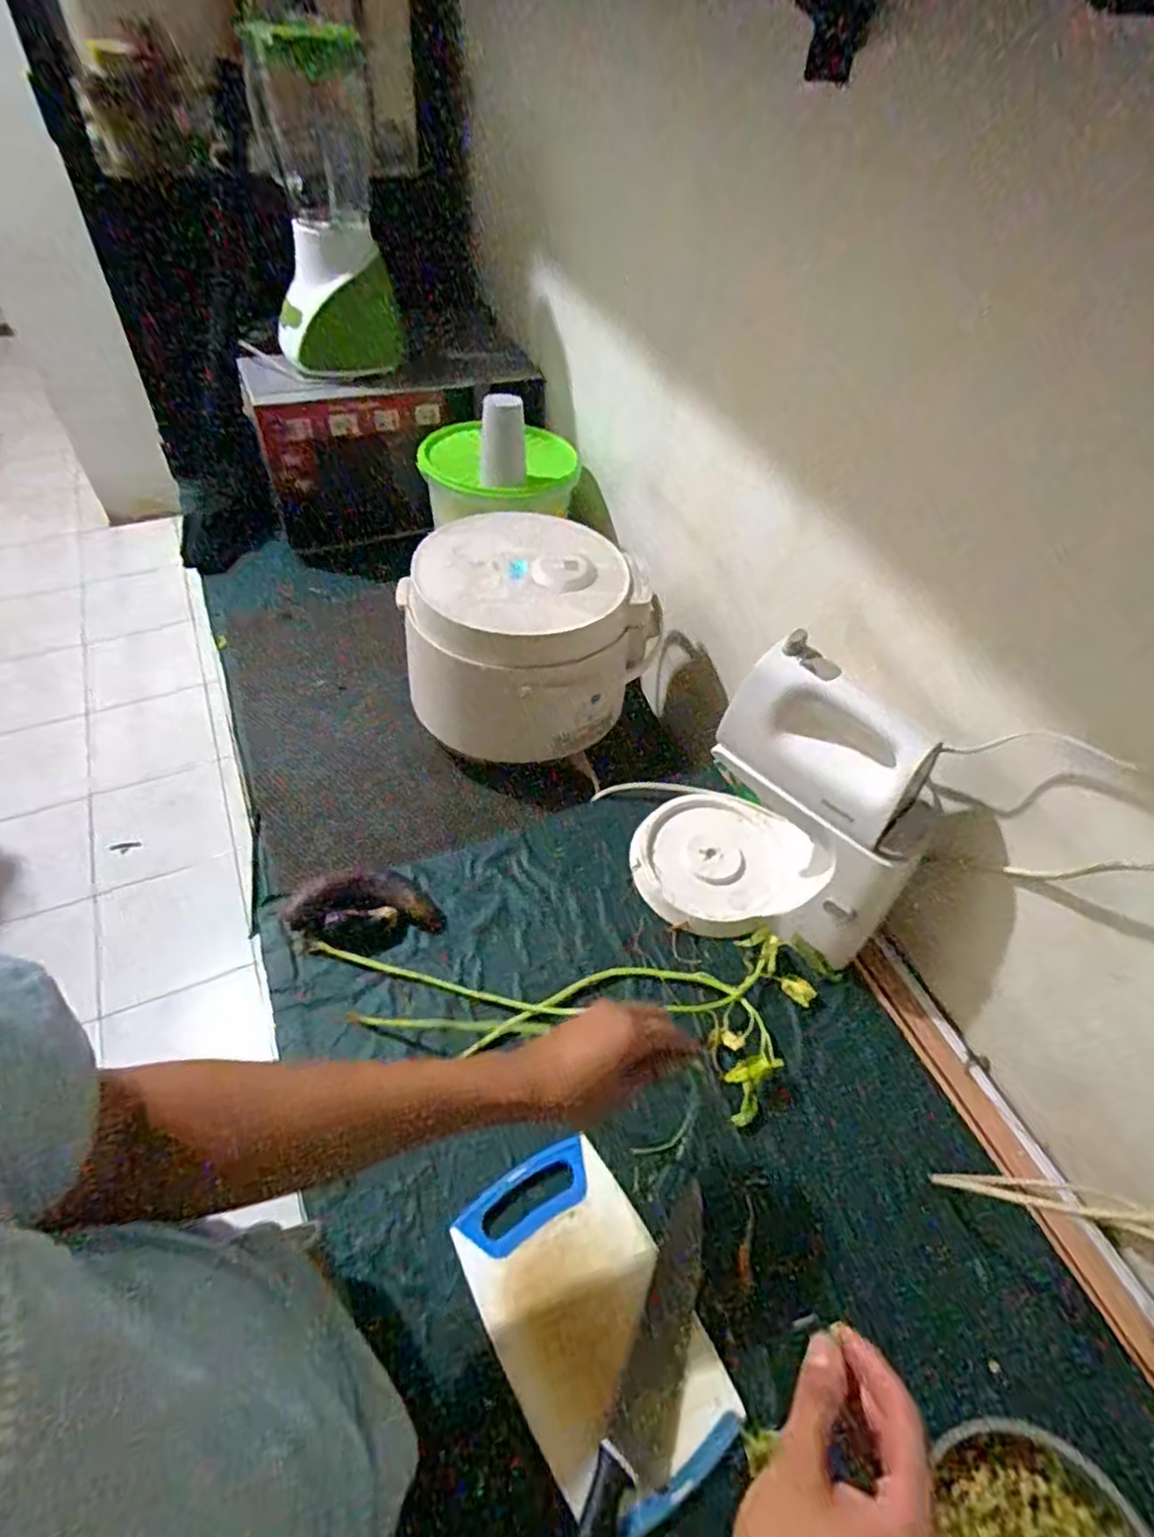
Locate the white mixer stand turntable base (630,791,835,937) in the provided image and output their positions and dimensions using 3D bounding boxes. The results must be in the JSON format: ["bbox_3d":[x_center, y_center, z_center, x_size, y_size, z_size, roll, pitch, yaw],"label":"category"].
[{"bbox_3d":[0.170,0.097,0.812,0.210,0.035,0.180,-21,56,-20],"label":"white mixer stand turntable base"}]

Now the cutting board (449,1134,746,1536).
[{"bbox_3d":[0.010,0.435,0.557,0.141,0.012,0.237,-28,59,-24],"label":"cutting board"}]

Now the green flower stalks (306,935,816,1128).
[{"bbox_3d":[-0.012,0.247,0.690,0.520,0.043,0.175,1,52,-4],"label":"green flower stalks"}]

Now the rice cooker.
[{"bbox_3d":[-0.064,-0.177,0.961,0.315,0.223,0.237,2,52,-3],"label":"rice cooker"}]

